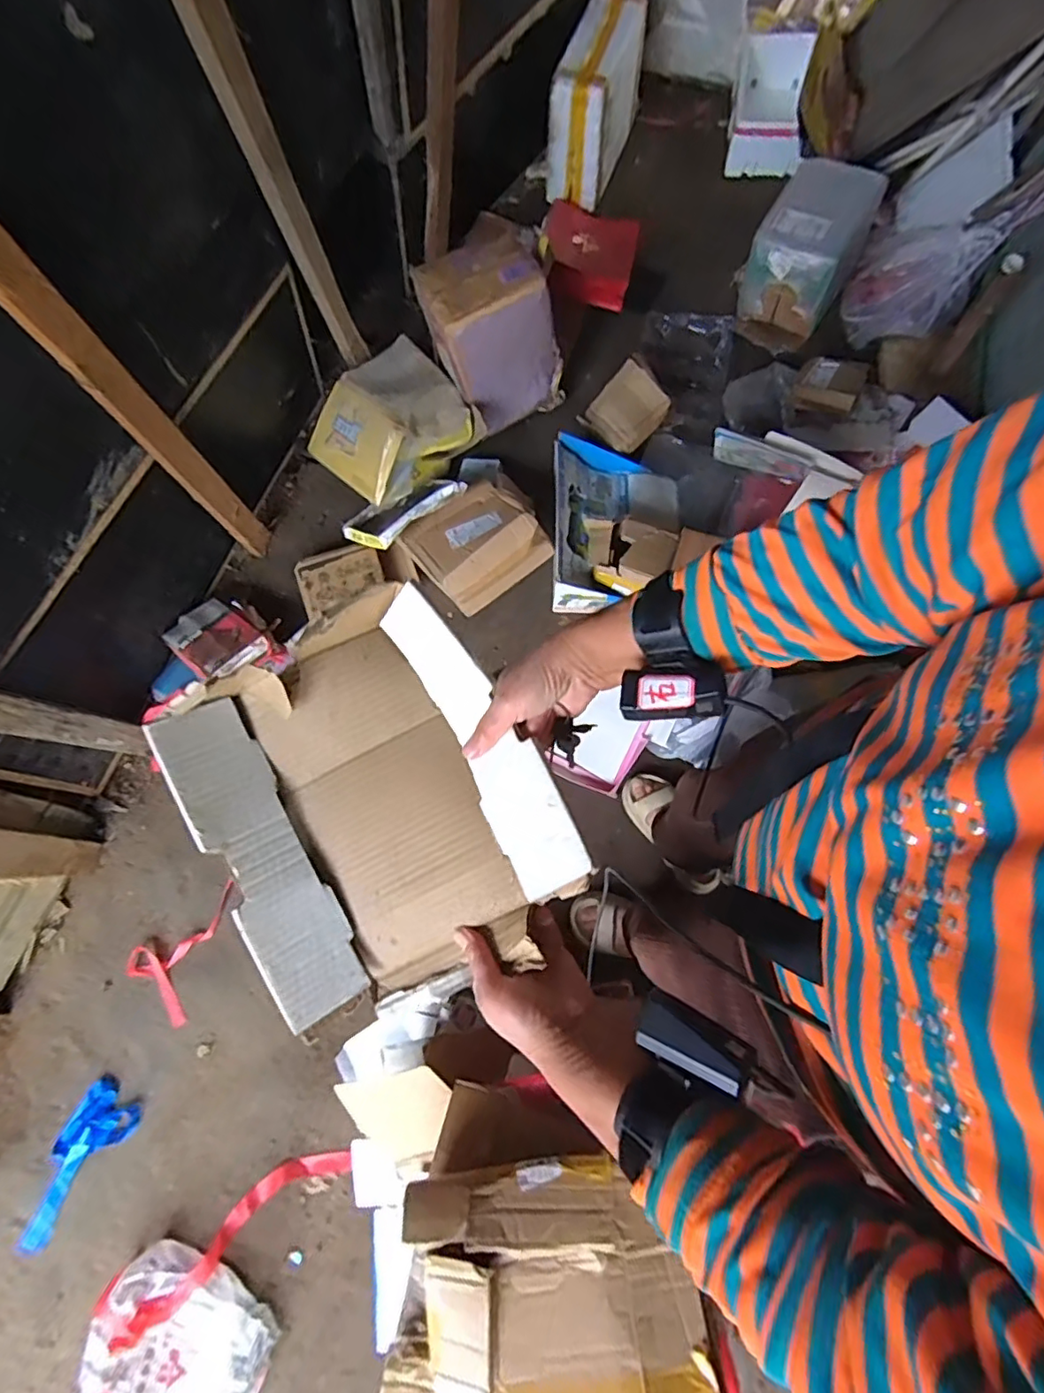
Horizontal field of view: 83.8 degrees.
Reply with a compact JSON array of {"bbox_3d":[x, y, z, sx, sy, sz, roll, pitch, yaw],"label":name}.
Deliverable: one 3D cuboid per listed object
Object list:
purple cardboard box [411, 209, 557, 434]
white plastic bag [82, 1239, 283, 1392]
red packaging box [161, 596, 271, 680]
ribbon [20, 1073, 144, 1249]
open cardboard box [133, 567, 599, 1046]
[{"bbox_3d":[-0.077,-0.847,1.397,0.286,0.360,0.183,-25,75,-6],"label":"purple cardboard box"},{"bbox_3d":[-0.577,1.093,0.984,0.286,0.127,0.194,5,74,3],"label":"white plastic bag"},{"bbox_3d":[-0.695,-0.130,1.310,0.210,0.054,0.169,40,78,11],"label":"red packaging box"},{"bbox_3d":[-0.844,0.868,1.086,0.122,0.044,0.261,32,77,10],"label":"ribbon"},{"bbox_3d":[-0.122,0.094,0.476,0.263,0.098,0.290,-31,77,-8],"label":"open cardboard box"}]

